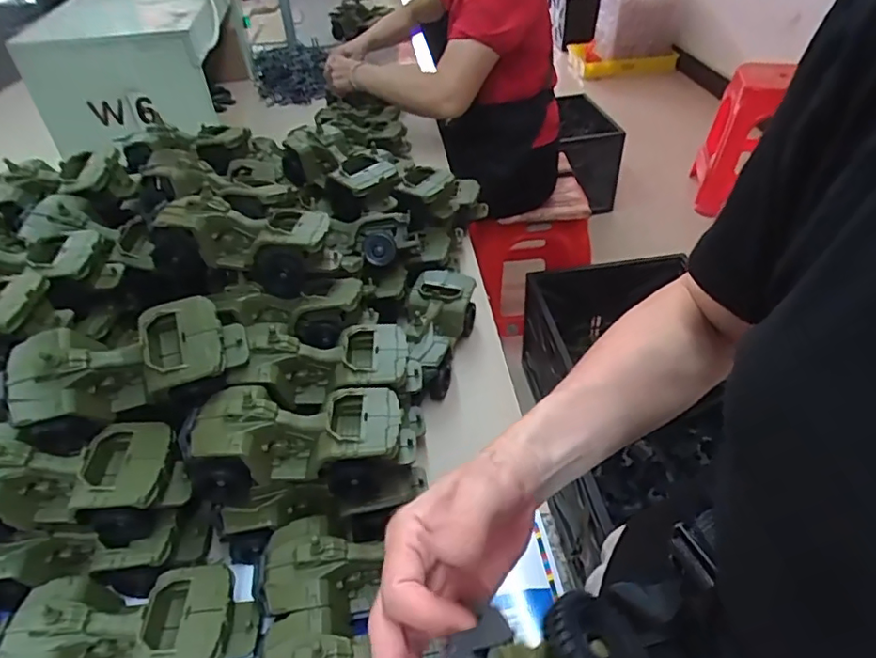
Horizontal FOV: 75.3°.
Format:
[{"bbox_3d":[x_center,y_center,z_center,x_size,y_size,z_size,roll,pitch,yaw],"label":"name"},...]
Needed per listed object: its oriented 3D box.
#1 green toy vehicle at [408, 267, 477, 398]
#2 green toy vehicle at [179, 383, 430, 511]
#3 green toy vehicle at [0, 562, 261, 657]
[{"bbox_3d":[0.001,0.005,0.705,0.083,0.075,0.187,1,41,5],"label":"green toy vehicle"},{"bbox_3d":[-0.114,0.096,0.499,0.187,0.076,0.088,-4,41,0],"label":"green toy vehicle"},{"bbox_3d":[-0.243,0.248,0.458,0.183,0.080,0.082,-5,41,-2],"label":"green toy vehicle"}]

